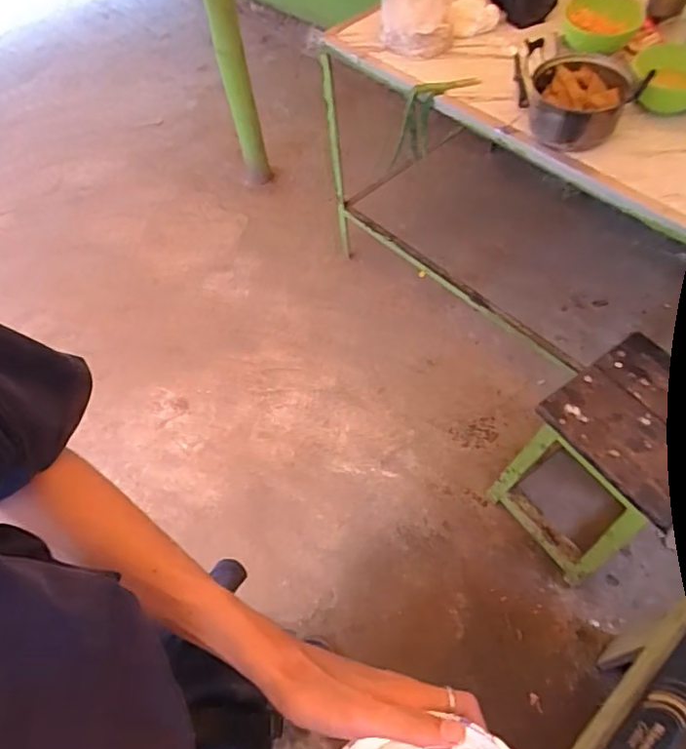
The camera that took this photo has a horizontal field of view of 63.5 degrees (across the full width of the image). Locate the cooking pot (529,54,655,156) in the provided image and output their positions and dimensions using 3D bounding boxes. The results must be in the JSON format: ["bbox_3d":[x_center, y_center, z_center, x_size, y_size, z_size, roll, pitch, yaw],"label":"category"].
[{"bbox_3d":[0.475,-0.541,1.087,0.180,0.109,0.187,-2,57,3],"label":"cooking pot"}]

